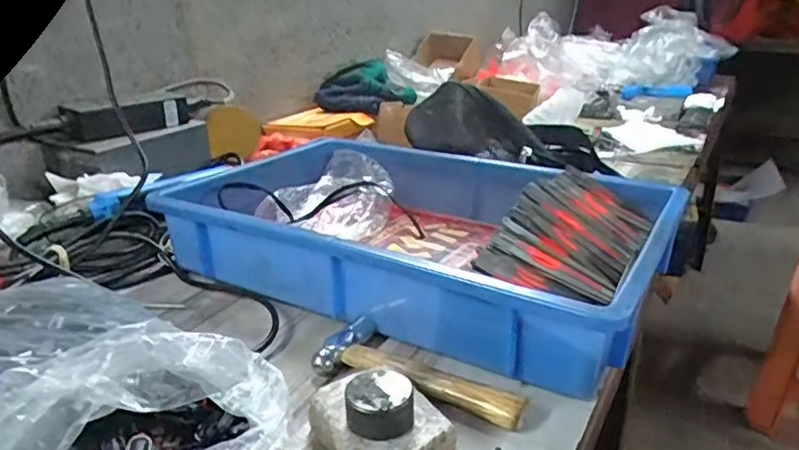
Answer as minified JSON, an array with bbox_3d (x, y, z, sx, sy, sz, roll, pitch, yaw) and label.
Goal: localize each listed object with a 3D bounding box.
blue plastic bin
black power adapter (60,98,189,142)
[{"bbox_3d":[0.020,-0.003,0.596,0.441,0.081,0.314,11,24,29],"label":"blue plastic bin"},{"bbox_3d":[-0.307,-0.121,0.694,0.134,0.037,0.025,-16,26,-34],"label":"black power adapter"}]

